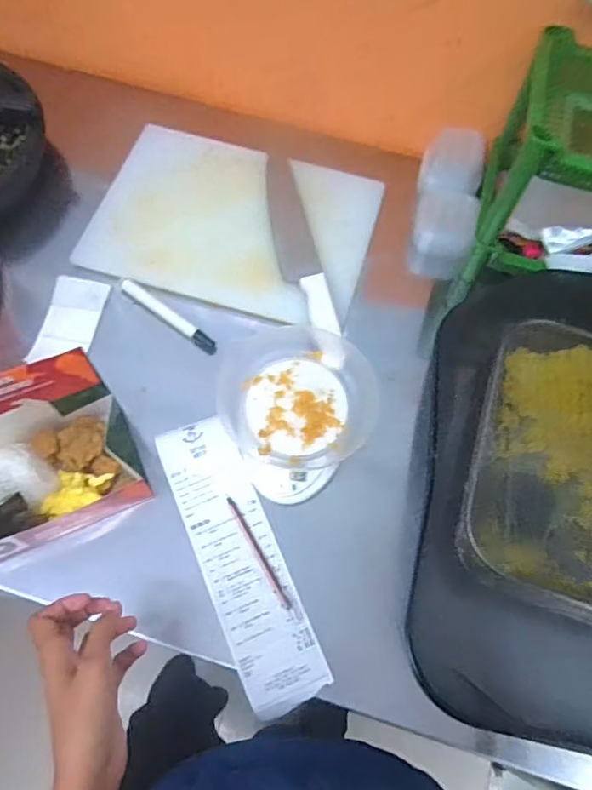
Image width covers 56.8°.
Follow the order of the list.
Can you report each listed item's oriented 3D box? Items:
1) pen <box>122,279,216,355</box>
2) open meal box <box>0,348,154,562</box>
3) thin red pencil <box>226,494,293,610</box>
[{"bbox_3d":[-0.151,-0.095,0.649,0.141,0.013,0.018,35,70,12],"label":"pen"},{"bbox_3d":[-0.245,0.065,0.501,0.177,0.156,0.112,-26,70,-13],"label":"open meal box"},{"bbox_3d":[-0.039,0.155,0.546,0.008,0.005,0.124,-28,71,-14],"label":"thin red pencil"}]

